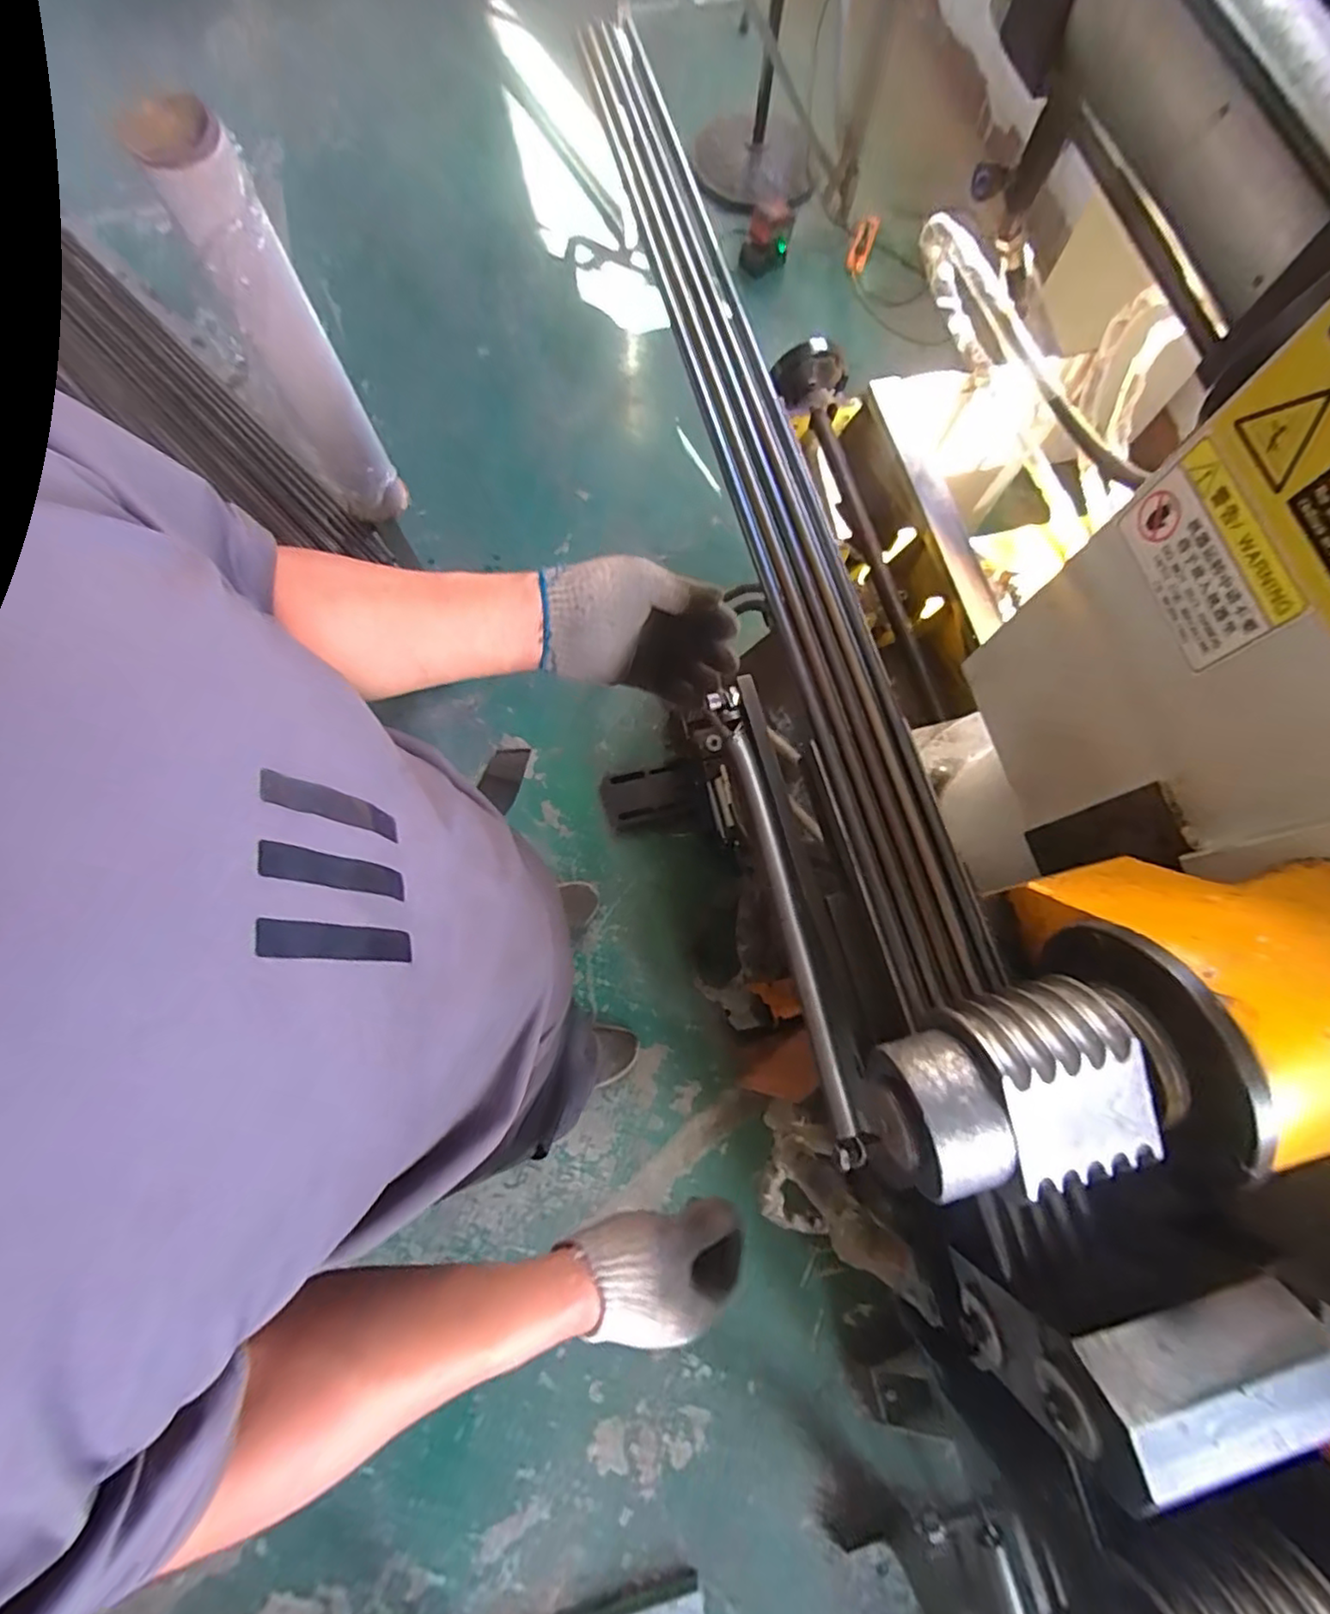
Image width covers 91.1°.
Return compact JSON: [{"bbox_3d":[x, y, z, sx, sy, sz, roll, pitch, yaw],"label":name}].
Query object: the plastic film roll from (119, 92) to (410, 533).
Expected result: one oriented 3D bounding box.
[{"bbox_3d":[-0.465,-0.565,0.847,0.099,0.506,0.101,0,75,-1],"label":"plastic film roll"}]

